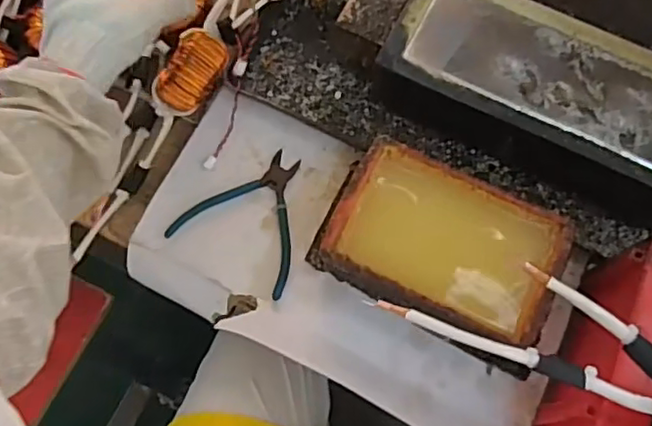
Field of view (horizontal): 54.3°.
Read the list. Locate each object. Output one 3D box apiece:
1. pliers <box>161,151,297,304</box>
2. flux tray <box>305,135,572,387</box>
[{"bbox_3d":[-0.066,-0.001,0.626,0.124,0.007,0.130,30,71,9],"label":"pliers"},{"bbox_3d":[0.104,0.034,0.588,0.201,0.068,0.136,25,71,7],"label":"flux tray"}]

